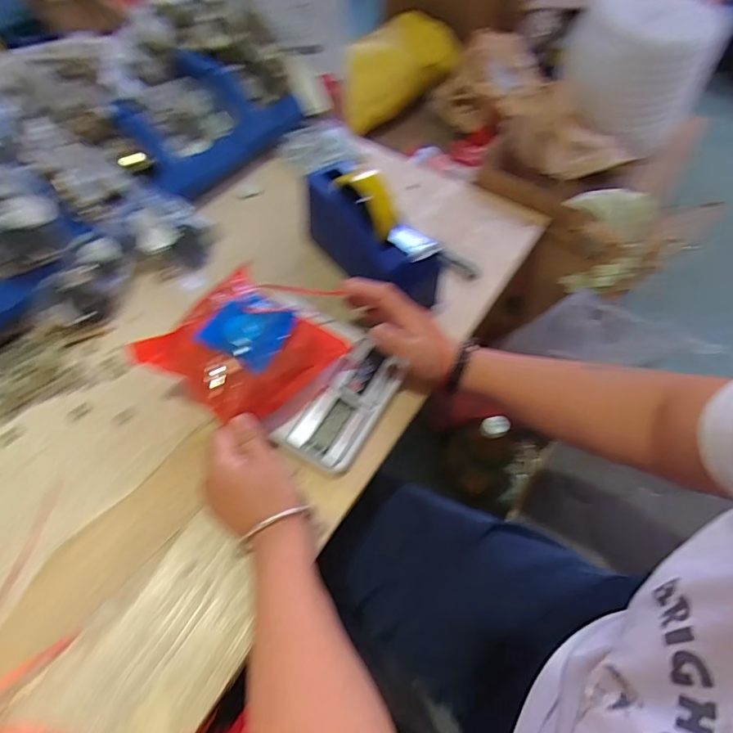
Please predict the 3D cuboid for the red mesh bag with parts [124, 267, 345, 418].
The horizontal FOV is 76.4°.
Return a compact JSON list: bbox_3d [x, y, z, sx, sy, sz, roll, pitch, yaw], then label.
[{"bbox_3d":[-0.109,-0.035,0.450,0.141,0.050,0.171,33,60,18],"label":"red mesh bag with parts"}]

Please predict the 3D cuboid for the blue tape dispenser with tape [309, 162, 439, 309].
[{"bbox_3d":[-0.001,-0.149,0.564,0.057,0.105,0.195,-35,64,-24],"label":"blue tape dispenser with tape"}]

